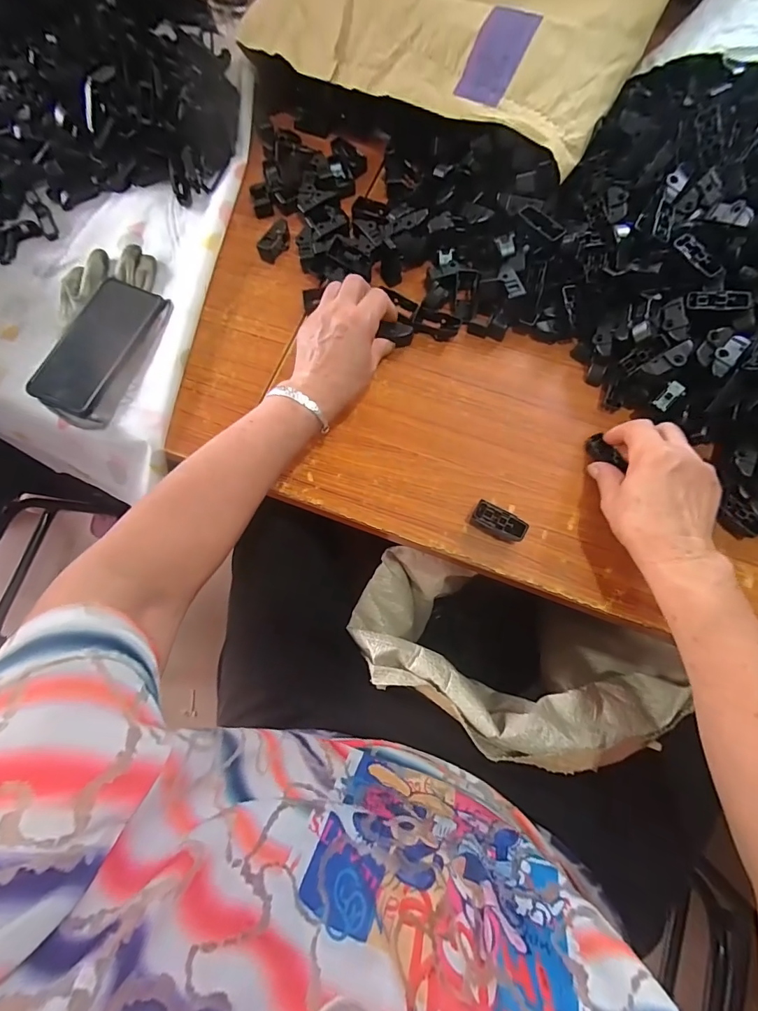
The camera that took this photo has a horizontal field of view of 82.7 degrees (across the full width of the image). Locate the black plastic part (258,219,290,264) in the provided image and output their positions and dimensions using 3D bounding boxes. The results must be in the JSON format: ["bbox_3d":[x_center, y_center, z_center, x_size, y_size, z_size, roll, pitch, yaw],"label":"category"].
[{"bbox_3d":[-0.122,-0.314,0.507,0.020,0.022,0.052,31,77,10],"label":"black plastic part"}]

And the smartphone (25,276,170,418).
[{"bbox_3d":[-0.309,-0.178,0.475,0.082,0.014,0.162,23,76,8],"label":"smartphone"}]

